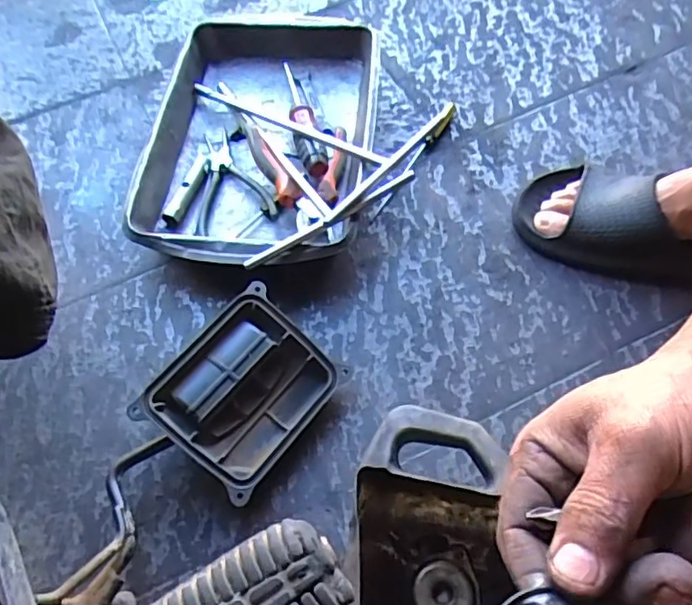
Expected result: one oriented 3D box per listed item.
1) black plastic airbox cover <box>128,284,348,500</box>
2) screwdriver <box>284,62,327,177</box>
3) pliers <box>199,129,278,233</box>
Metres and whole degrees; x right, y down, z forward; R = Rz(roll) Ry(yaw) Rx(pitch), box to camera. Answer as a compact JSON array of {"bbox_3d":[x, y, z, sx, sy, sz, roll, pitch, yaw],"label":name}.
[{"bbox_3d":[-0.092,0.081,0.550,0.125,0.041,0.150,37,68,4],"label":"black plastic airbox cover"},{"bbox_3d":[-0.054,-0.227,0.717,0.030,0.038,0.202,-13,62,-3],"label":"screwdriver"},{"bbox_3d":[-0.132,-0.146,0.686,0.089,0.016,0.140,-11,62,-2],"label":"pliers"}]

